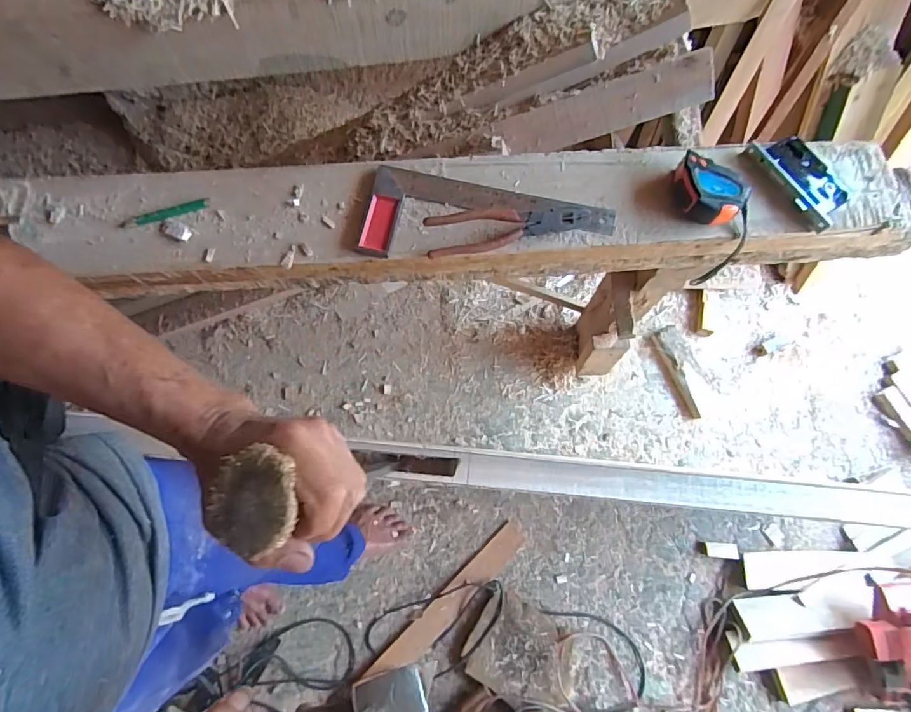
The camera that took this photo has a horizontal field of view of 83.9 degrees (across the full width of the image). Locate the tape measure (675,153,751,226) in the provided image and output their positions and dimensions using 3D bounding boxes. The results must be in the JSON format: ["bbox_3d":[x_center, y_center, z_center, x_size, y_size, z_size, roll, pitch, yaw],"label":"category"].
[{"bbox_3d":[0.304,-0.200,0.618,0.091,0.040,0.067,39,75,11],"label":"tape measure"}]

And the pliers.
[{"bbox_3d":[0.064,-0.154,0.605,0.196,0.031,0.039,-7,72,-4],"label":"pliers"}]

